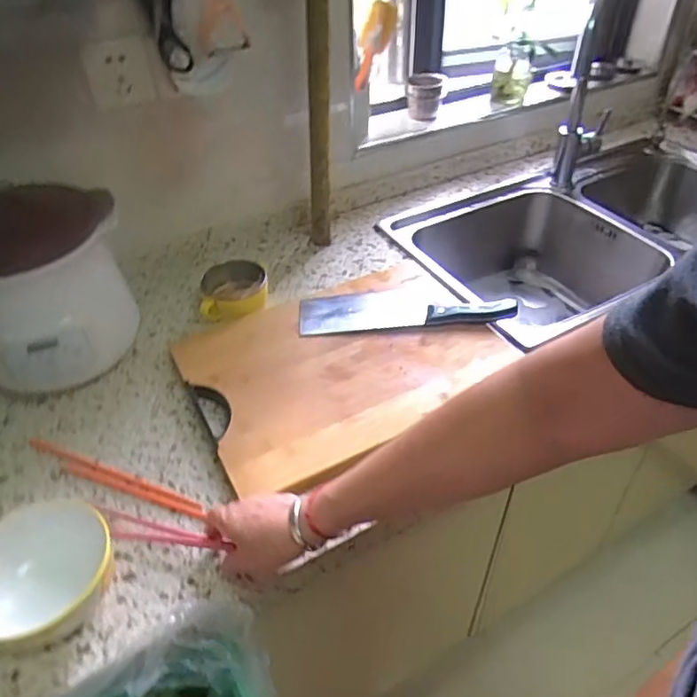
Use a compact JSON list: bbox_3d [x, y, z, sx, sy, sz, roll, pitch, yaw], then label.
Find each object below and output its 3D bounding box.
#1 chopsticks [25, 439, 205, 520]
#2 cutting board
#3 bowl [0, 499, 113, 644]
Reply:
[{"bbox_3d":[-0.267,0.145,0.640,0.245,0.007,0.025,15,47,18],"label":"chopsticks"},{"bbox_3d":[-0.001,0.011,0.747,0.390,0.026,0.294,-23,48,-19],"label":"cutting board"},{"bbox_3d":[-0.278,0.206,0.523,0.113,0.069,0.117,-2,44,2],"label":"bowl"}]

